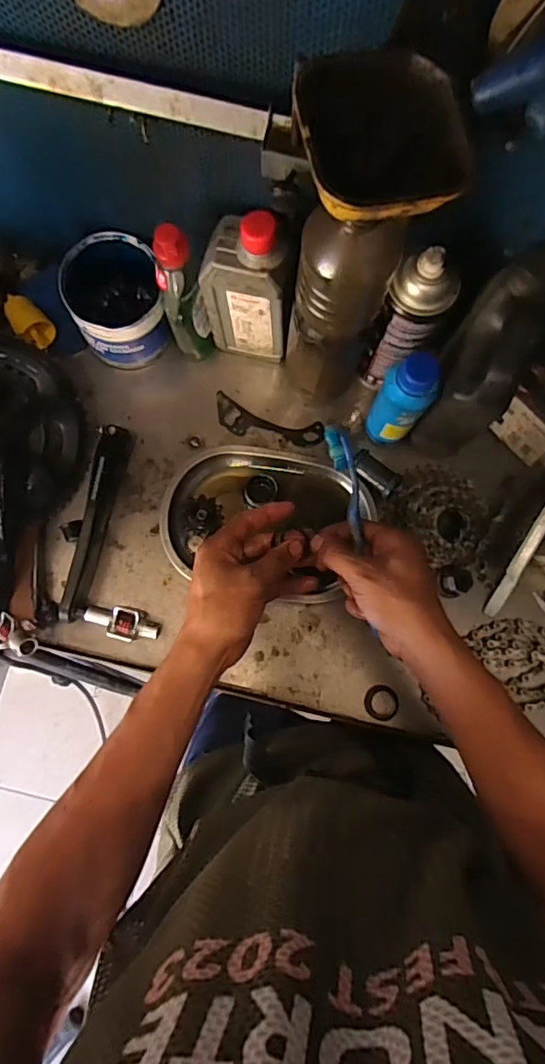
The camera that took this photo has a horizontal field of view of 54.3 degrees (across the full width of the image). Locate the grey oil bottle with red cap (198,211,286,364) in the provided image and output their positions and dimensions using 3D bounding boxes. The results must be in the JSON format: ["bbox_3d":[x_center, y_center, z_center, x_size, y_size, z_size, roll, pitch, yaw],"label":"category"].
[{"bbox_3d":[-0.026,-0.236,0.521,0.085,0.176,0.048,15,80,3],"label":"grey oil bottle with red cap"}]

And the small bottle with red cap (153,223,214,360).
[{"bbox_3d":[-0.090,-0.232,0.538,0.042,0.167,0.038,-9,80,-1],"label":"small bottle with red cap"}]

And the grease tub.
[{"bbox_3d":[-0.166,-0.243,0.576,0.098,0.100,0.112,-19,80,-3],"label":"grease tub"}]

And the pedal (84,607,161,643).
[{"bbox_3d":[-0.152,0.093,0.544,0.076,0.030,0.032,16,80,3],"label":"pedal"}]

